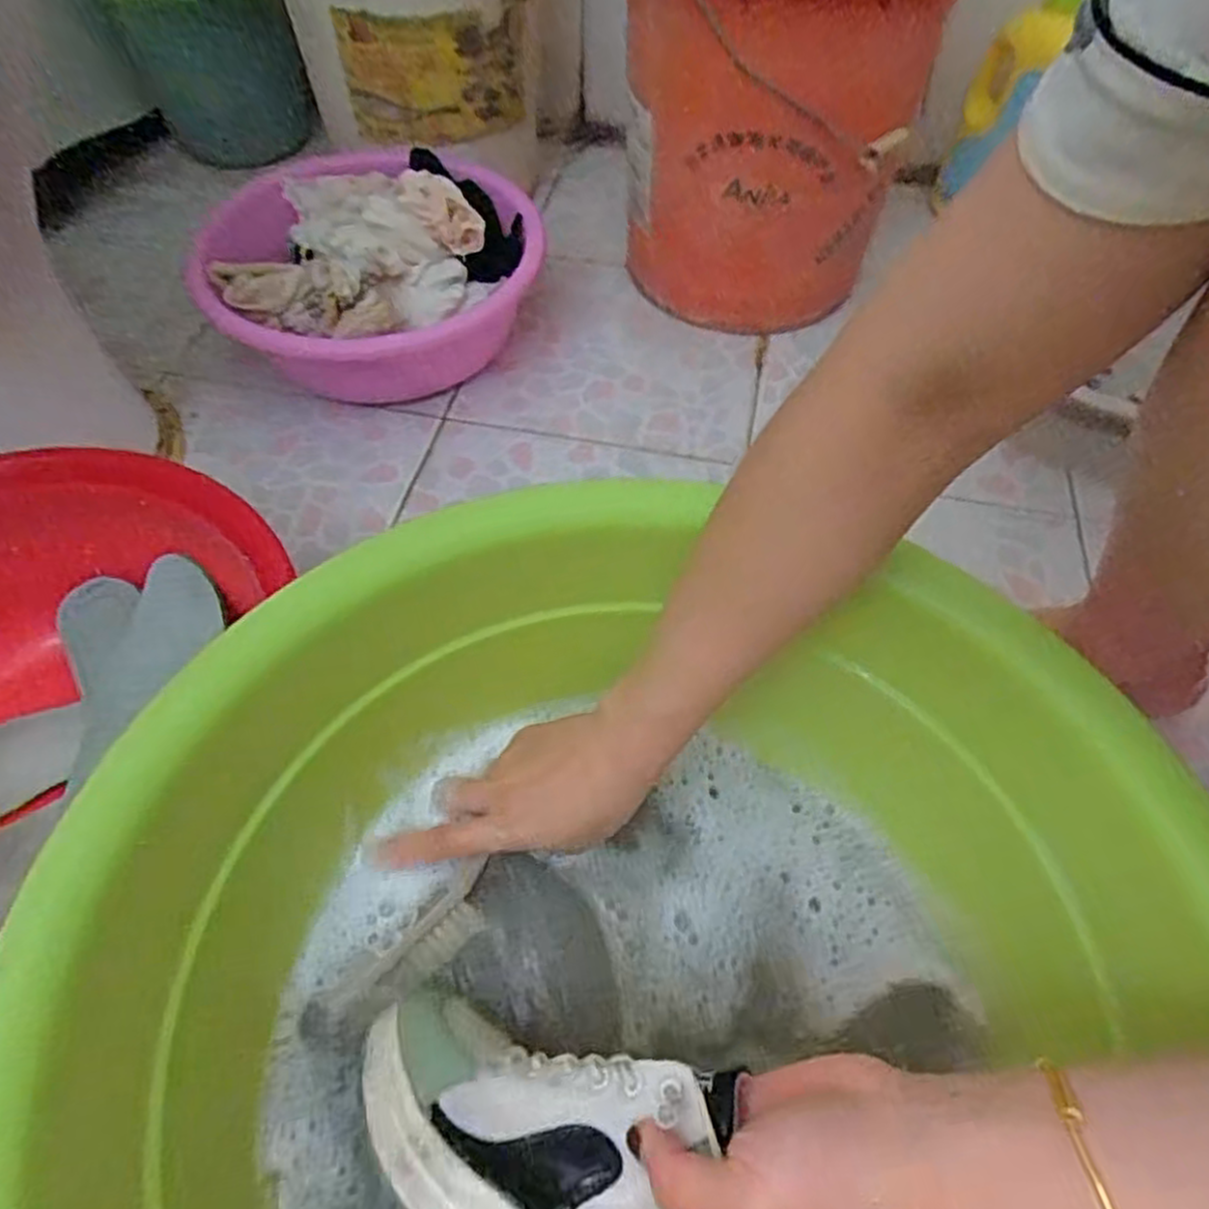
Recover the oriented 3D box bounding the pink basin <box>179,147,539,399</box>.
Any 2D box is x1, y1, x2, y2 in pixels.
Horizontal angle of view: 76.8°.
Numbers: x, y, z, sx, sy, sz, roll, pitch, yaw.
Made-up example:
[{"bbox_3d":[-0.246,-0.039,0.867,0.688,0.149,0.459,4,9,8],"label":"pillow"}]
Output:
[{"bbox_3d":[-0.223,-0.343,0.778,0.292,0.149,0.314,1,55,-1],"label":"pink basin"}]

